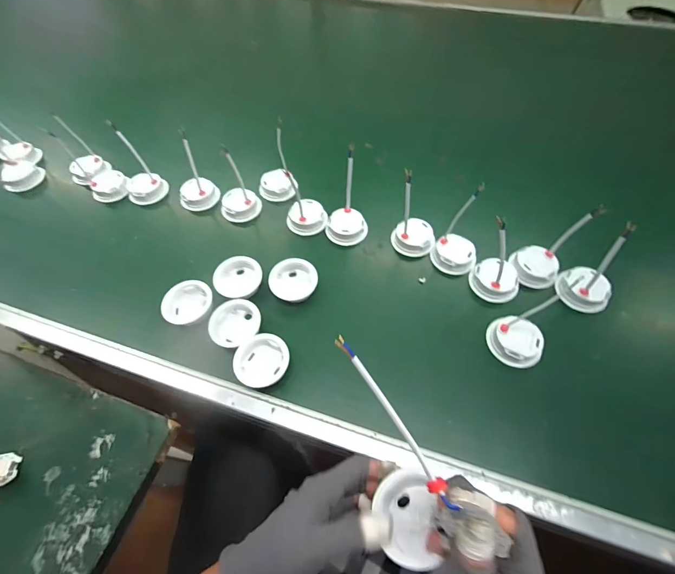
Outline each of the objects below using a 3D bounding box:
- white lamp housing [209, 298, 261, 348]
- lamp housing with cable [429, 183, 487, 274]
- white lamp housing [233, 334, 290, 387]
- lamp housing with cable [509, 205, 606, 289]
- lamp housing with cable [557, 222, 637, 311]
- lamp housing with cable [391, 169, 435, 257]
[{"bbox_3d":[-0.151,0.050,0.485,0.060,0.024,0.071,38,66,23],"label":"white lamp housing"},{"bbox_3d":[0.187,-0.076,0.500,0.071,0.158,0.056,25,62,17],"label":"lamp housing with cable"},{"bbox_3d":[-0.101,0.101,0.450,0.070,0.024,0.069,-1,57,1],"label":"white lamp housing"},{"bbox_3d":[0.307,-0.059,0.481,0.070,0.138,0.072,39,67,23],"label":"lamp housing with cable"},{"bbox_3d":[0.376,-0.027,0.465,0.056,0.146,0.062,5,58,5],"label":"lamp housing with cable"},{"bbox_3d":[0.127,-0.116,0.518,0.069,0.144,0.057,12,59,9],"label":"lamp housing with cable"}]

